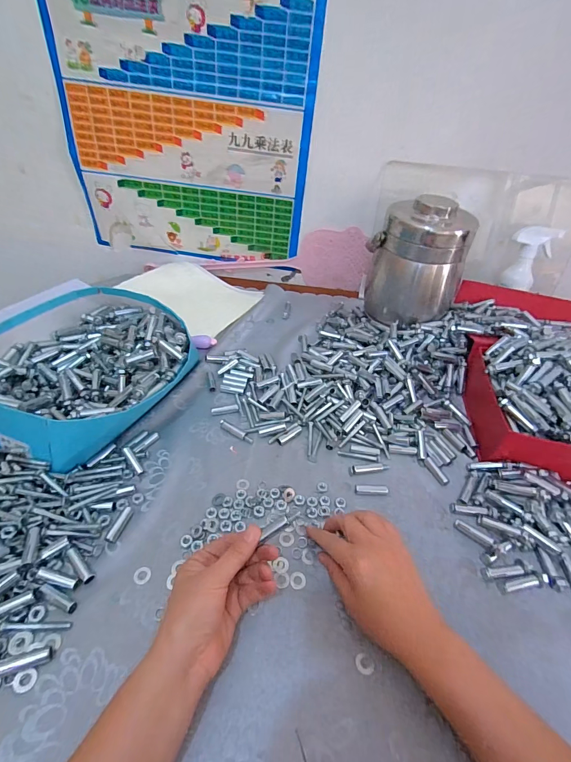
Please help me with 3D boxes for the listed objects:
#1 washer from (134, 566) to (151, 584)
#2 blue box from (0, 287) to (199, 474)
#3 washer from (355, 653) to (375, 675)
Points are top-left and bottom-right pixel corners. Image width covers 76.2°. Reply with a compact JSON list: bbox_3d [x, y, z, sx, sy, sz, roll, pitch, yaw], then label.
[{"bbox_3d":[-0.146,0.197,0.371,0.017,0.004,0.016,3,43,-2],"label":"washer"},{"bbox_3d":[-0.290,-0.021,0.531,0.289,0.085,0.288,19,45,14],"label":"blue box"},{"bbox_3d":[0.072,0.253,0.326,0.016,0.004,0.017,3,43,-2],"label":"washer"}]

